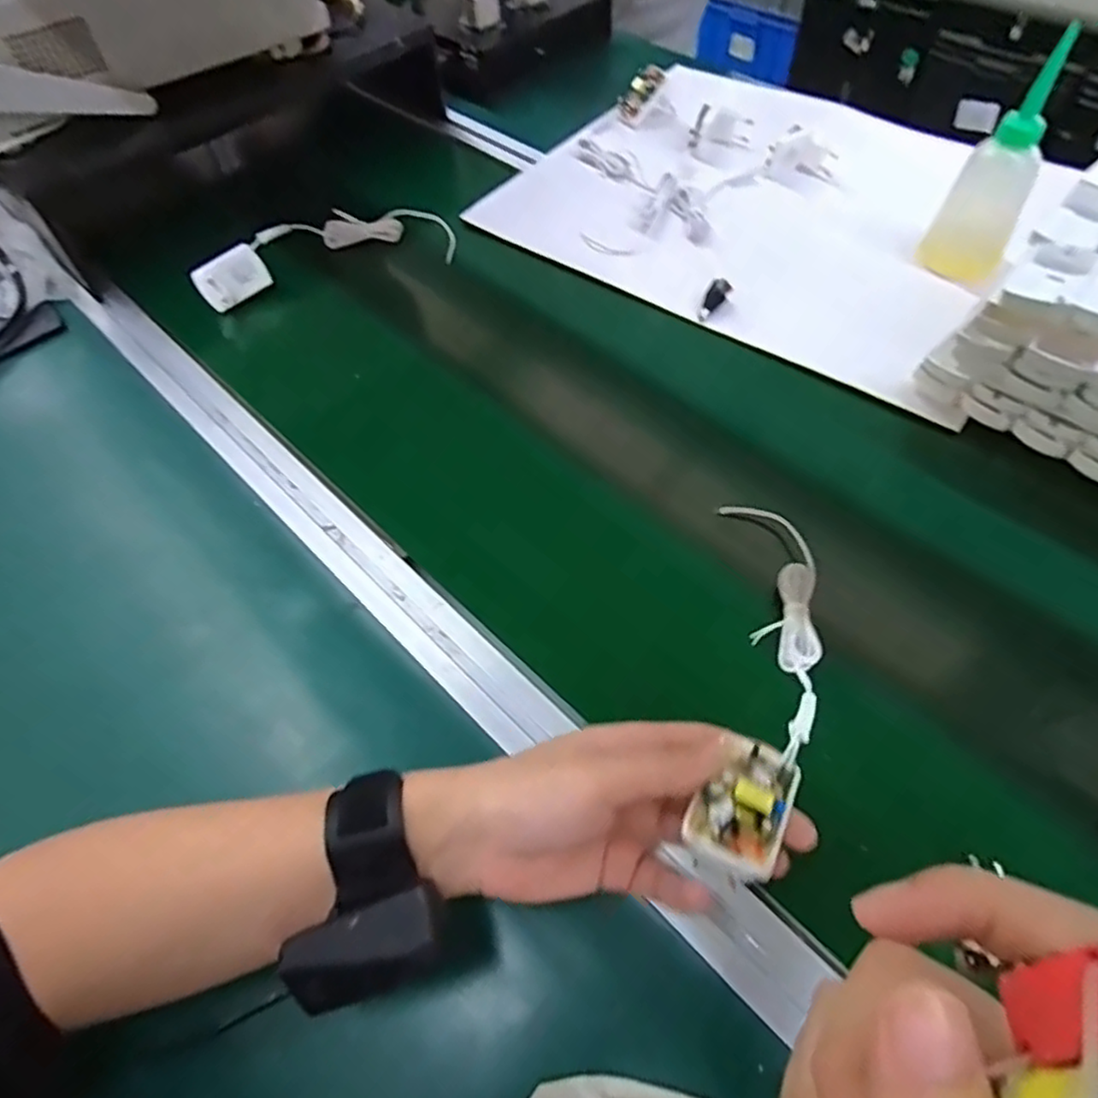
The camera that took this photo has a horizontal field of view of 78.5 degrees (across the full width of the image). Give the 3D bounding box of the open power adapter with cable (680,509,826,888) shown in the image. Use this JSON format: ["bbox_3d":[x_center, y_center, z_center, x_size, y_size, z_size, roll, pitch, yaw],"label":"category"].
[{"bbox_3d":[0.115,0.056,0.376,0.070,0.030,0.255,18,37,15],"label":"open power adapter with cable"}]

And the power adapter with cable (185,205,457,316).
[{"bbox_3d":[-0.213,-0.289,0.645,0.238,0.044,0.076,-22,58,-11],"label":"power adapter with cable"}]

